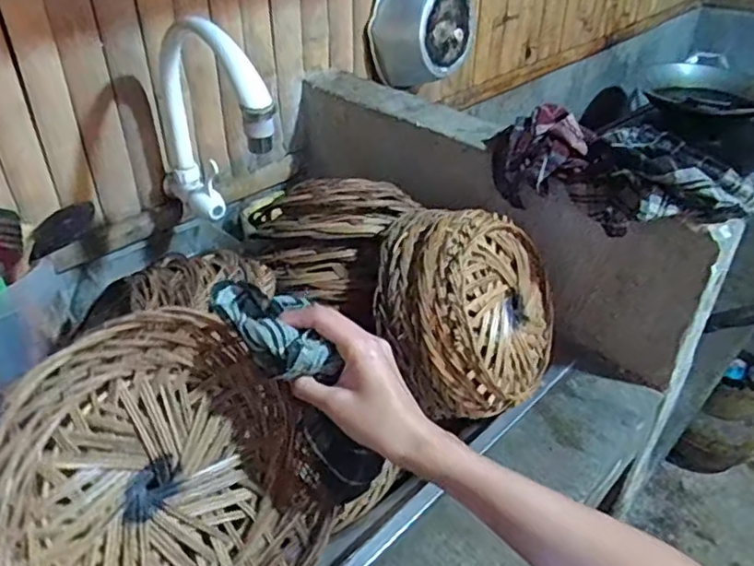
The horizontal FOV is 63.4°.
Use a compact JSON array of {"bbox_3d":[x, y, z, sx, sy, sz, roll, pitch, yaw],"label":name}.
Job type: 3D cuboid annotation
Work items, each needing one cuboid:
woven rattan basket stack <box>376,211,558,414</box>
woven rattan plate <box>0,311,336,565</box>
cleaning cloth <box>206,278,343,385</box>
[{"bbox_3d":[0.094,0.030,0.632,0.091,0.211,0.191,-7,36,44],"label":"woven rattan basket stack"},{"bbox_3d":[-0.135,0.136,0.387,0.049,0.215,0.200,-13,35,48],"label":"woven rattan plate"},{"bbox_3d":[-0.072,0.030,0.417,0.101,0.033,0.053,37,48,18],"label":"cleaning cloth"}]

